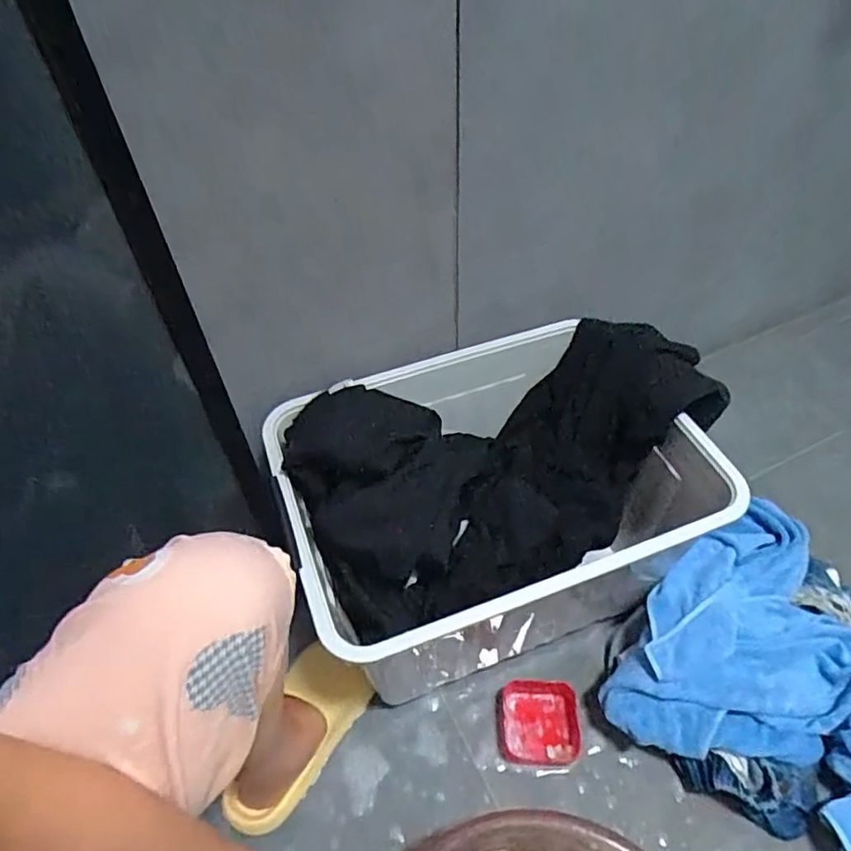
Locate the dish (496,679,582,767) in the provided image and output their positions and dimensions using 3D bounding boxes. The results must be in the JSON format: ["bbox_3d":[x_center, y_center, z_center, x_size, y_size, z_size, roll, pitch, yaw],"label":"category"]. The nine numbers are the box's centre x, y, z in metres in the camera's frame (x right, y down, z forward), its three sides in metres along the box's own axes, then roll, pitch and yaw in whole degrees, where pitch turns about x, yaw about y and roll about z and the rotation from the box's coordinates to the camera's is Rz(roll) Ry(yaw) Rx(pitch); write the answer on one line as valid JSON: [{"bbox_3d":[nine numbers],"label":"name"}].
[{"bbox_3d":[0.139,0.368,0.752,0.098,0.026,0.095,0,49,3],"label":"dish"}]

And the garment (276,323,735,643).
[{"bbox_3d":[0.105,0.039,0.719,0.497,0.161,0.263,-18,51,-12],"label":"garment"}]

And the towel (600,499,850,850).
[{"bbox_3d":[0.468,0.292,0.714,0.405,0.120,0.357,25,55,22],"label":"towel"}]

